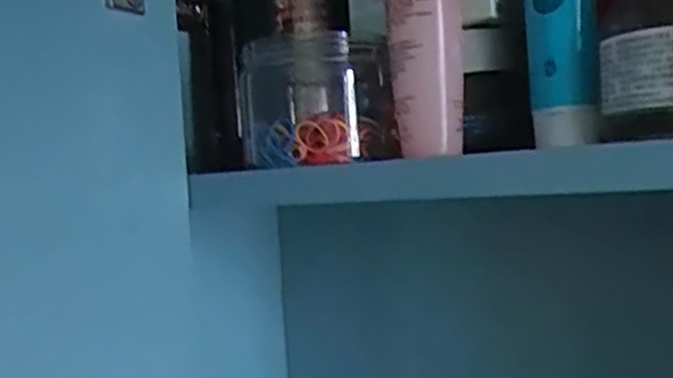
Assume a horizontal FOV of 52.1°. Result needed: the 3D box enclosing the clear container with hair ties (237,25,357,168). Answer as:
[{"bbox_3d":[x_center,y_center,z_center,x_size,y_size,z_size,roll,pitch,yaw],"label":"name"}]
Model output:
[{"bbox_3d":[-0.020,-0.046,0.341,0.055,0.066,0.050,-3,1,-7],"label":"clear container with hair ties"}]

